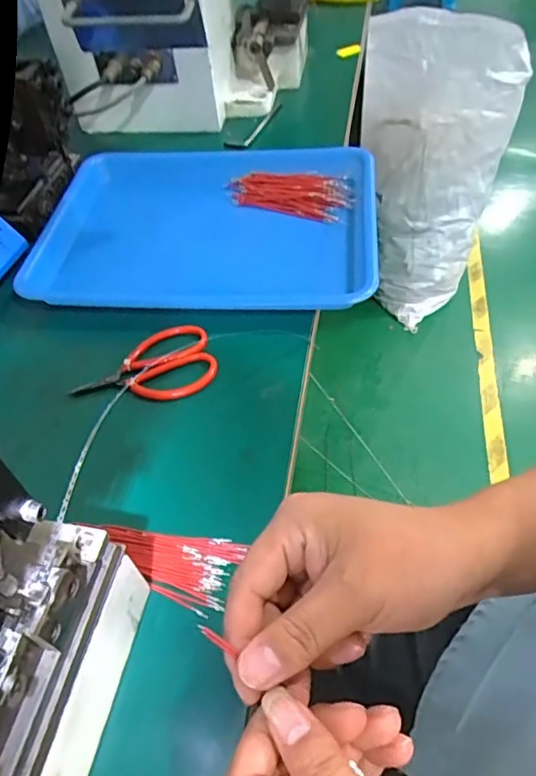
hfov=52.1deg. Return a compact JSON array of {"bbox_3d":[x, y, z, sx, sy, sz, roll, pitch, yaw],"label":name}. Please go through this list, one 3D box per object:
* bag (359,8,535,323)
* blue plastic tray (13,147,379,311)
[{"bbox_3d":[0.356,-0.495,1.324,0.290,0.623,0.293,-18,52,-9],"label":"bag"},{"bbox_3d":[-0.059,-0.169,0.553,0.324,0.032,0.239,4,52,8],"label":"blue plastic tray"}]

